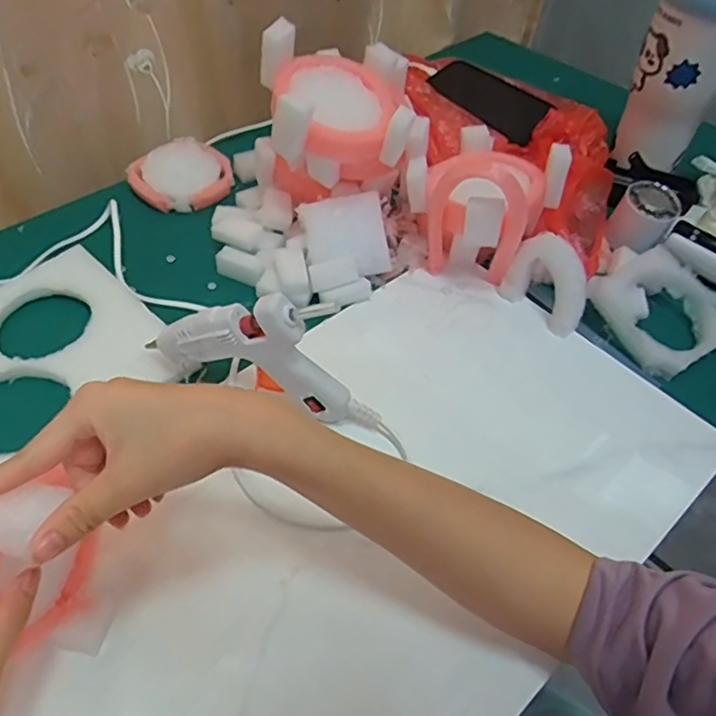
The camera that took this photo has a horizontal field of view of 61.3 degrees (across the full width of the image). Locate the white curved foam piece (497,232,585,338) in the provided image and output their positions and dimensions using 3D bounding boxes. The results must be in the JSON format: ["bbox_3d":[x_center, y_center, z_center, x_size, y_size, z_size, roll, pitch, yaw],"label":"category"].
[{"bbox_3d":[0.165,-0.065,0.520,0.027,0.073,0.072,-34,60,-28],"label":"white curved foam piece"}]

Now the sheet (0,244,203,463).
[{"bbox_3d":[-0.254,-0.005,0.476,0.176,0.012,0.182,-35,60,-29],"label":"sheet"}]

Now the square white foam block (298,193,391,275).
[{"bbox_3d":[-0.011,-0.108,0.544,0.073,0.017,0.072,-11,95,-3],"label":"square white foam block"}]

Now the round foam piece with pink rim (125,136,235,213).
[{"bbox_3d":[-0.183,-0.192,0.637,0.090,0.025,0.098,2,50,-2],"label":"round foam piece with pink rim"}]

